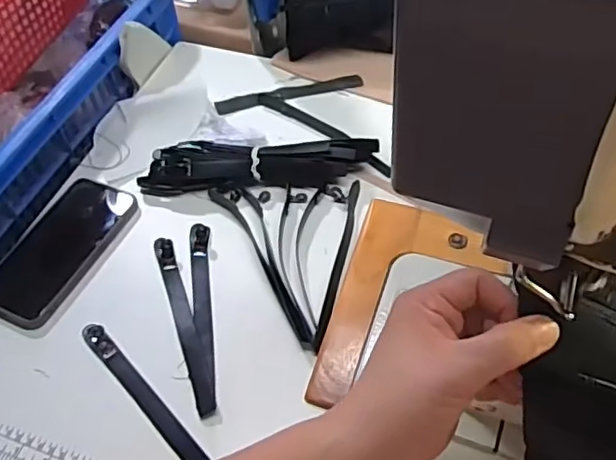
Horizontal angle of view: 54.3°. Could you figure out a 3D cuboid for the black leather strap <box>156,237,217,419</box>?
[{"bbox_3d":[-0.106,0.078,0.520,0.017,0.010,0.176,-19,55,-8],"label":"black leather strap"}]

